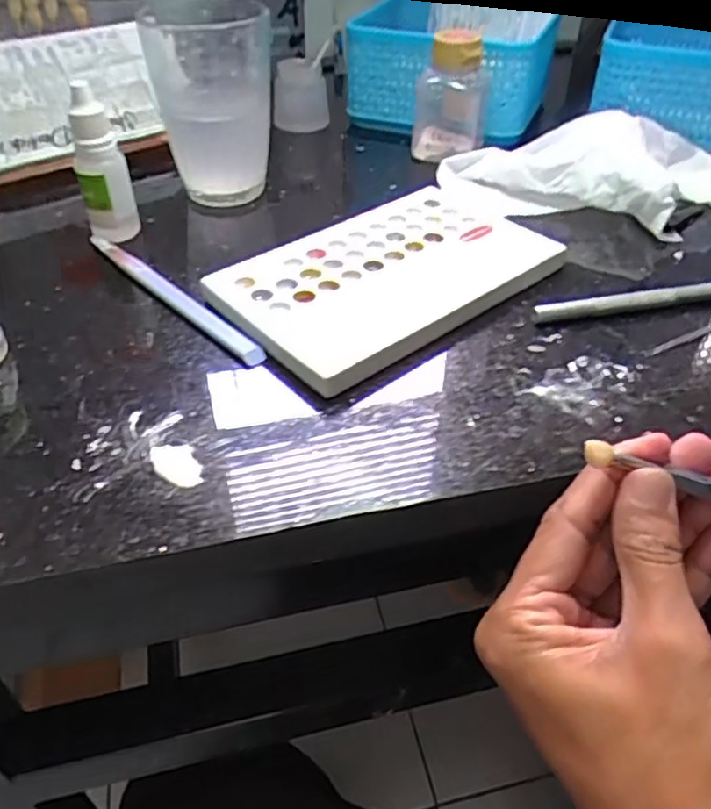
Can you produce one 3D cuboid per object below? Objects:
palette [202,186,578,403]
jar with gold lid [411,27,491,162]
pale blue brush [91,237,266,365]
[{"bbox_3d":[0.016,-0.065,0.317,0.156,0.011,0.095,-31,50,-30],"label":"palette"},{"bbox_3d":[0.060,-0.195,0.419,0.042,0.070,0.046,0,42,0],"label":"jar with gold lid"},{"bbox_3d":[-0.088,-0.054,0.313,0.009,0.005,0.141,-32,51,-31],"label":"pale blue brush"}]

